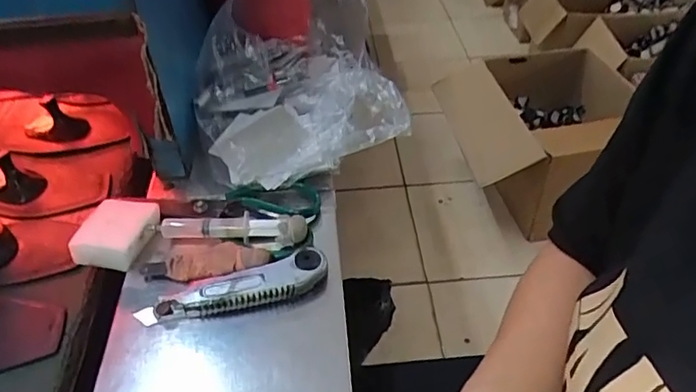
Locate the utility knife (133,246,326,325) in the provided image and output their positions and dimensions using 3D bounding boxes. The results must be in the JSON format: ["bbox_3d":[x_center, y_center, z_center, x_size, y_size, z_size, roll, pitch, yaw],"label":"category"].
[{"bbox_3d":[-0.100,0.083,0.476,0.162,0.025,0.035,-12,43,-11],"label":"utility knife"}]

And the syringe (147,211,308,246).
[{"bbox_3d":[-0.112,0.031,0.513,0.147,0.032,0.020,2,42,4],"label":"syringe"}]

